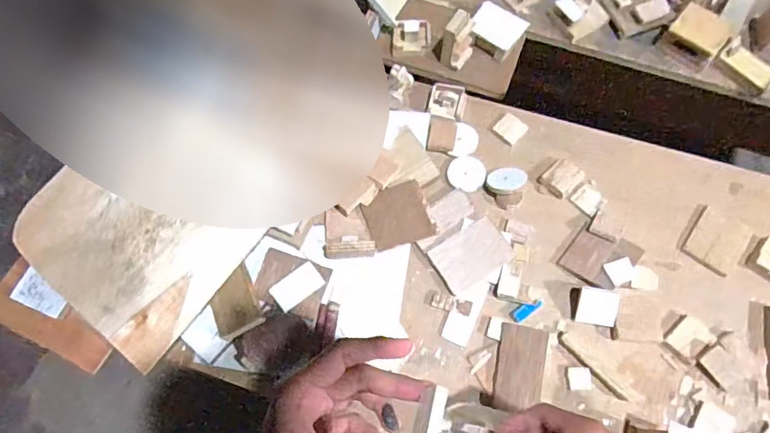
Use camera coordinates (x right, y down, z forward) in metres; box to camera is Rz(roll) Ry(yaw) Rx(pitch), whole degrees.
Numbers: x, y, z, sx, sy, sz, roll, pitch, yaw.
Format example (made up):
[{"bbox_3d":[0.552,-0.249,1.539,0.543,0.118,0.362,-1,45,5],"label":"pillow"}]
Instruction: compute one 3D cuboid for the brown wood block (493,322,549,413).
[{"bbox_3d":[0.177,0.198,0.655,0.061,0.018,0.106,12,71,8],"label":"brown wood block"}]

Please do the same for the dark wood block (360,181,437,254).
[{"bbox_3d":[0.019,0.000,0.718,0.086,0.008,0.083,-20,89,-4],"label":"dark wood block"}]

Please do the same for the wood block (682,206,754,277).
[{"bbox_3d":[0.469,0.032,0.709,0.066,0.009,0.086,34,75,15],"label":"wood block"}]

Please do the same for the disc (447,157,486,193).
[{"bbox_3d":[0.123,-0.065,0.763,0.055,0.005,0.058,11,71,8],"label":"disc"}]

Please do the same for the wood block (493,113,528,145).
[{"bbox_3d":[0.198,-0.138,0.788,0.043,0.010,0.040,-42,73,-12],"label":"wood block"}]

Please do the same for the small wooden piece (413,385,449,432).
[{"bbox_3d":[0.028,0.126,0.313,0.016,0.011,0.040,19,56,8],"label":"small wooden piece"}]

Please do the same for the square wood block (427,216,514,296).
[{"bbox_3d":[0.121,0.055,0.709,0.102,0.006,0.069,-31,71,-8],"label":"square wood block"}]

